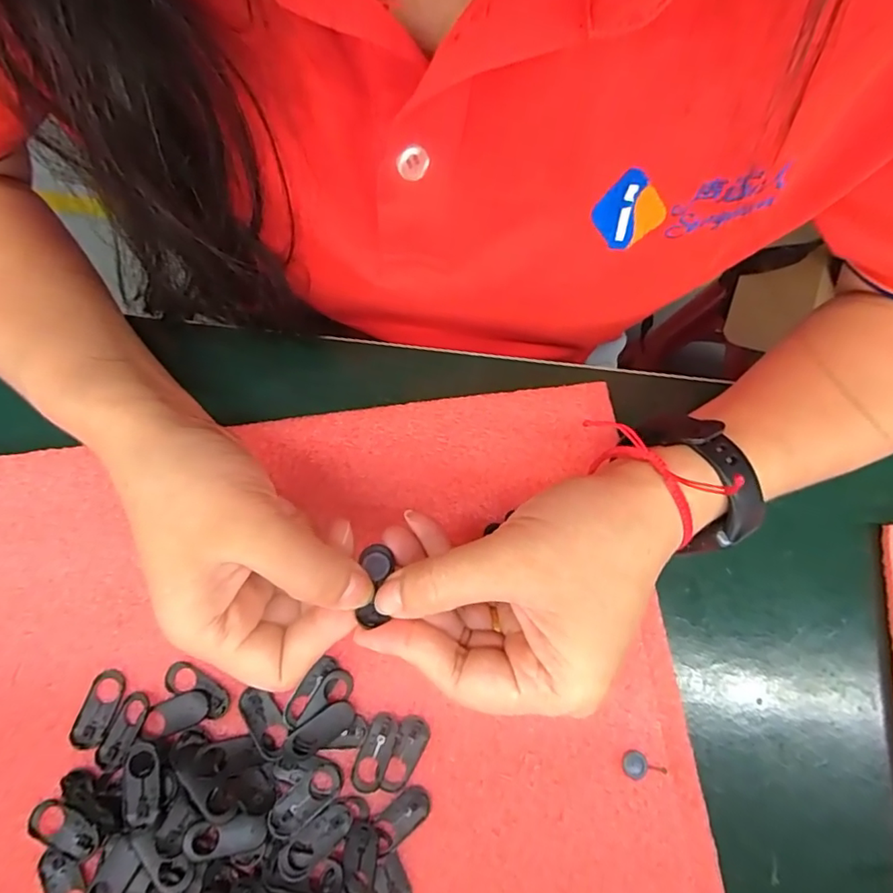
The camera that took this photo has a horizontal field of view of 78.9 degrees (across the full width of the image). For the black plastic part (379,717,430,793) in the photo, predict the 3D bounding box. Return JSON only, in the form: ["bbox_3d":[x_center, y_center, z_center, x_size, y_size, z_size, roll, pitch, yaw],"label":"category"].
[{"bbox_3d":[-0.018,0.134,0.235,0.014,0.004,0.031,19,75,3],"label":"black plastic part"}]

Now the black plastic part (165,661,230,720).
[{"bbox_3d":[-0.110,0.107,0.239,0.032,0.004,0.013,29,76,6],"label":"black plastic part"}]

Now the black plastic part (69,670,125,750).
[{"bbox_3d":[-0.151,0.114,0.235,0.015,0.004,0.031,15,75,2],"label":"black plastic part"}]

